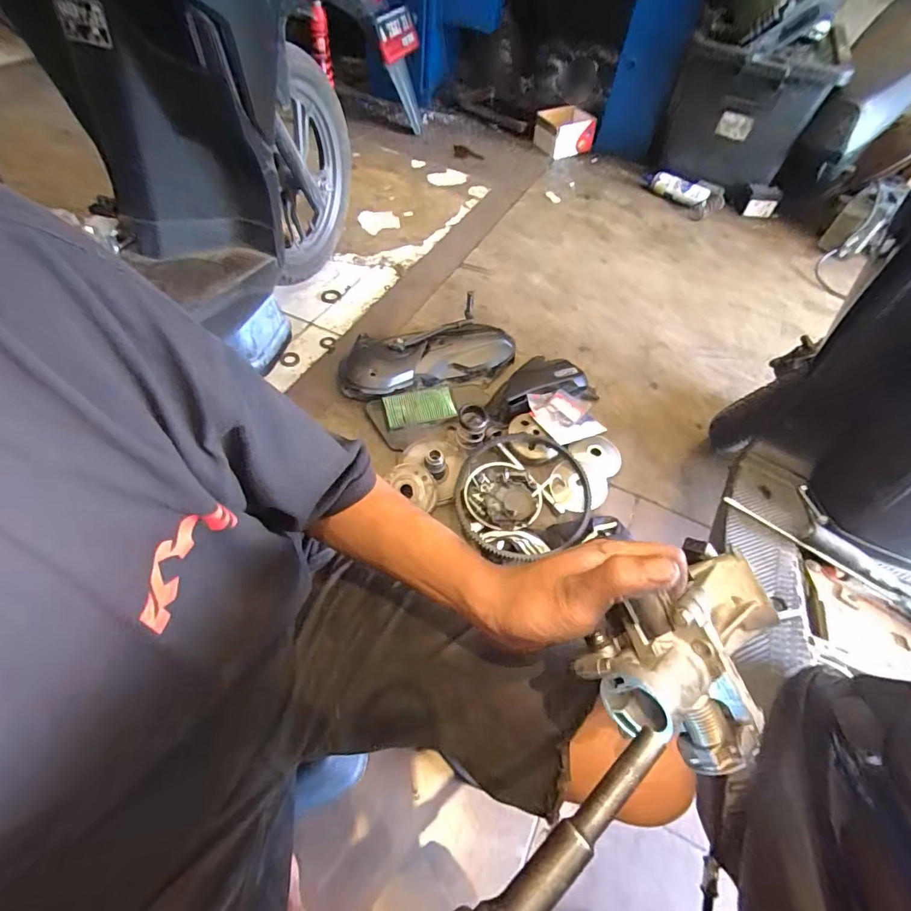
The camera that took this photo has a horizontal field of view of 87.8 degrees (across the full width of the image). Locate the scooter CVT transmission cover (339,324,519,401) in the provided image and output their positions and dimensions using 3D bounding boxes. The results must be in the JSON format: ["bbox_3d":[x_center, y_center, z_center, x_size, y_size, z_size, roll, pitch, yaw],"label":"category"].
[{"bbox_3d":[-0.065,-0.227,1.121,0.409,0.070,0.145,-12,56,-13],"label":"scooter CVT transmission cover"}]

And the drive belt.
[{"bbox_3d":[0.141,0.080,0.959,0.280,0.019,0.272,5,68,-7],"label":"drive belt"}]

